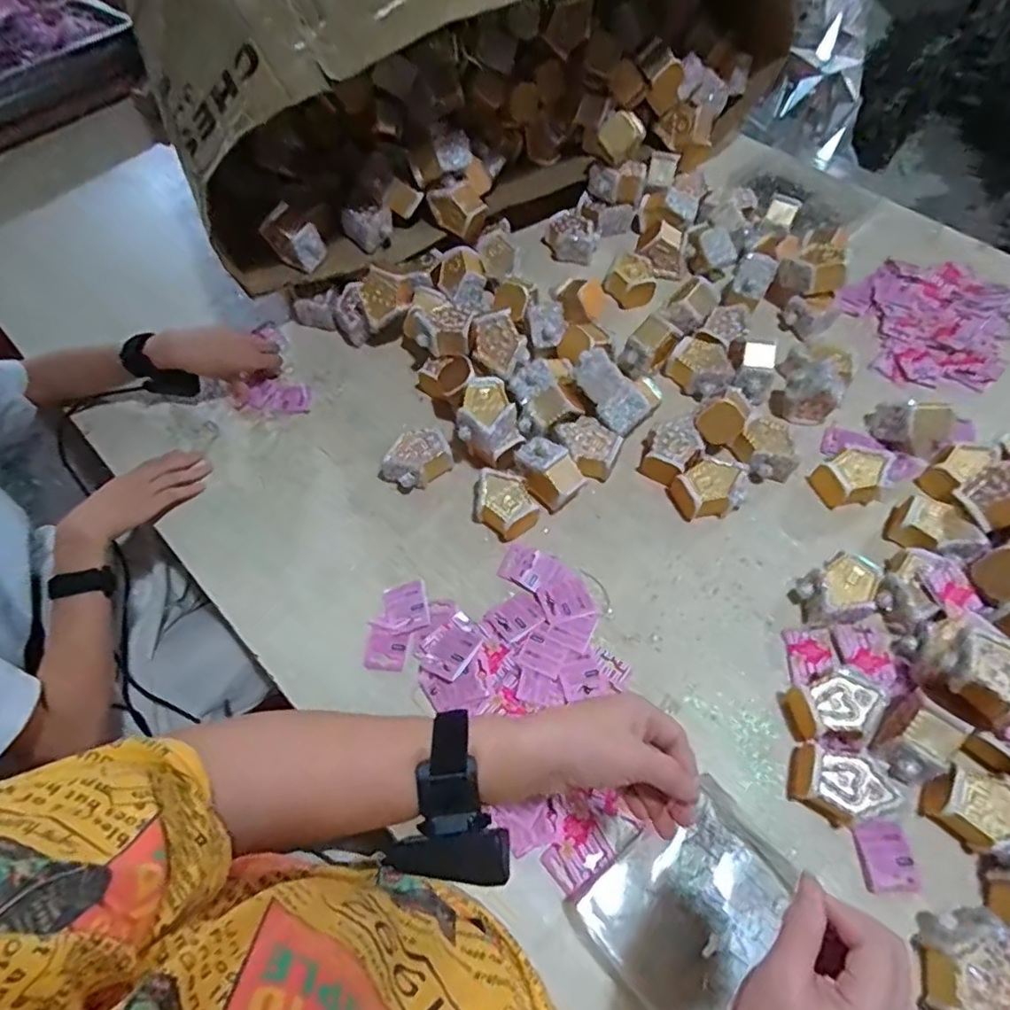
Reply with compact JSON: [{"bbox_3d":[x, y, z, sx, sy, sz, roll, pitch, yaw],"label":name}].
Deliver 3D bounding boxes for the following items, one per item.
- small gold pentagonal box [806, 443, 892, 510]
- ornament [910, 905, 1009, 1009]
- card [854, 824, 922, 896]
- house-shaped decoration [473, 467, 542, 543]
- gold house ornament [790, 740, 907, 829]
[{"bbox_3d":[0.423,-0.035,0.721,0.082,0.043,0.066,-27,63,-11],"label":"small gold pentagonal box"},{"bbox_3d":[0.384,0.382,0.491,0.061,0.051,0.086,11,63,9],"label":"ornament"},{"bbox_3d":[0.350,0.325,0.547,0.050,0.010,0.055,-7,61,0],"label":"card"},{"bbox_3d":[-0.001,-0.003,0.716,0.082,0.044,0.066,33,68,19],"label":"house-shaped decoration"},{"bbox_3d":[0.317,0.266,0.561,0.079,0.045,0.063,14,63,11],"label":"gold house ornament"}]

